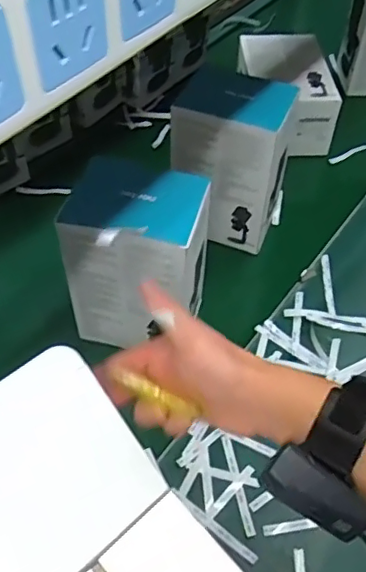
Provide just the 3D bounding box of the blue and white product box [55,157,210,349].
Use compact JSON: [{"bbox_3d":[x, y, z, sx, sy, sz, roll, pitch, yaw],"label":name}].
[{"bbox_3d":[-0.054,-0.029,0.714,0.148,0.218,0.112,14,53,11],"label":"blue and white product box"}]

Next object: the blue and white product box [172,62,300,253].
[{"bbox_3d":[0.071,-0.182,0.844,0.144,0.236,0.104,21,55,15],"label":"blue and white product box"}]

